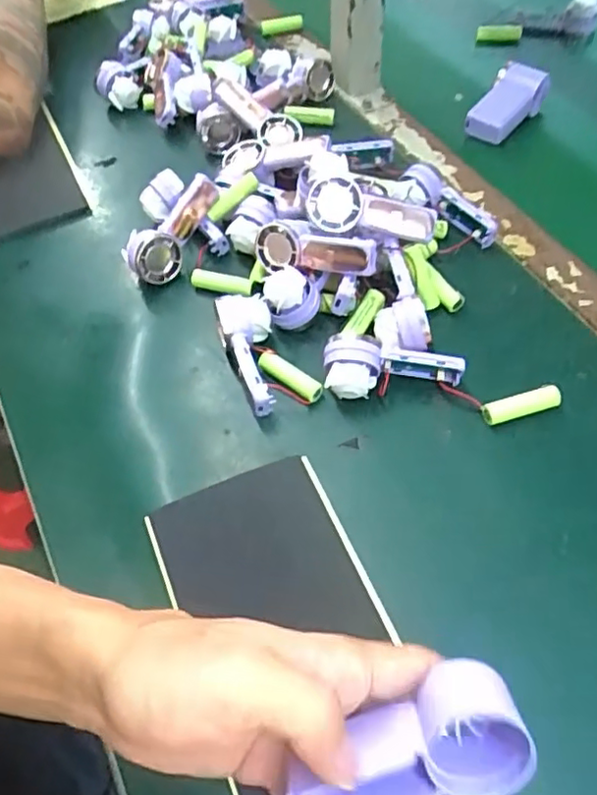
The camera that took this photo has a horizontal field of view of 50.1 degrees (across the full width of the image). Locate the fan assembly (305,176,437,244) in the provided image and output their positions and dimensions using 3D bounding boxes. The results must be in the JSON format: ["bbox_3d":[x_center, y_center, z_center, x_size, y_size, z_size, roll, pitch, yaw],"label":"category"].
[{"bbox_3d":[0.053,-0.138,0.477,0.094,0.037,0.034,10,17,-6],"label":"fan assembly"}]

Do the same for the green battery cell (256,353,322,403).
[{"bbox_3d":[-0.006,-0.013,0.458,0.051,0.017,0.016,35,65,25],"label":"green battery cell"}]

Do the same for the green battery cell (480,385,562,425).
[{"bbox_3d":[0.150,0.005,0.428,0.054,0.011,0.014,-17,55,-7],"label":"green battery cell"}]

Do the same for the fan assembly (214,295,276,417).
[{"bbox_3d":[-0.032,-0.031,0.460,0.036,0.039,0.088,-17,55,-7],"label":"fan assembly"}]

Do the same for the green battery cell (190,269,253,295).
[{"bbox_3d":[-0.062,-0.093,0.522,0.052,0.016,0.016,17,58,16],"label":"green battery cell"}]

